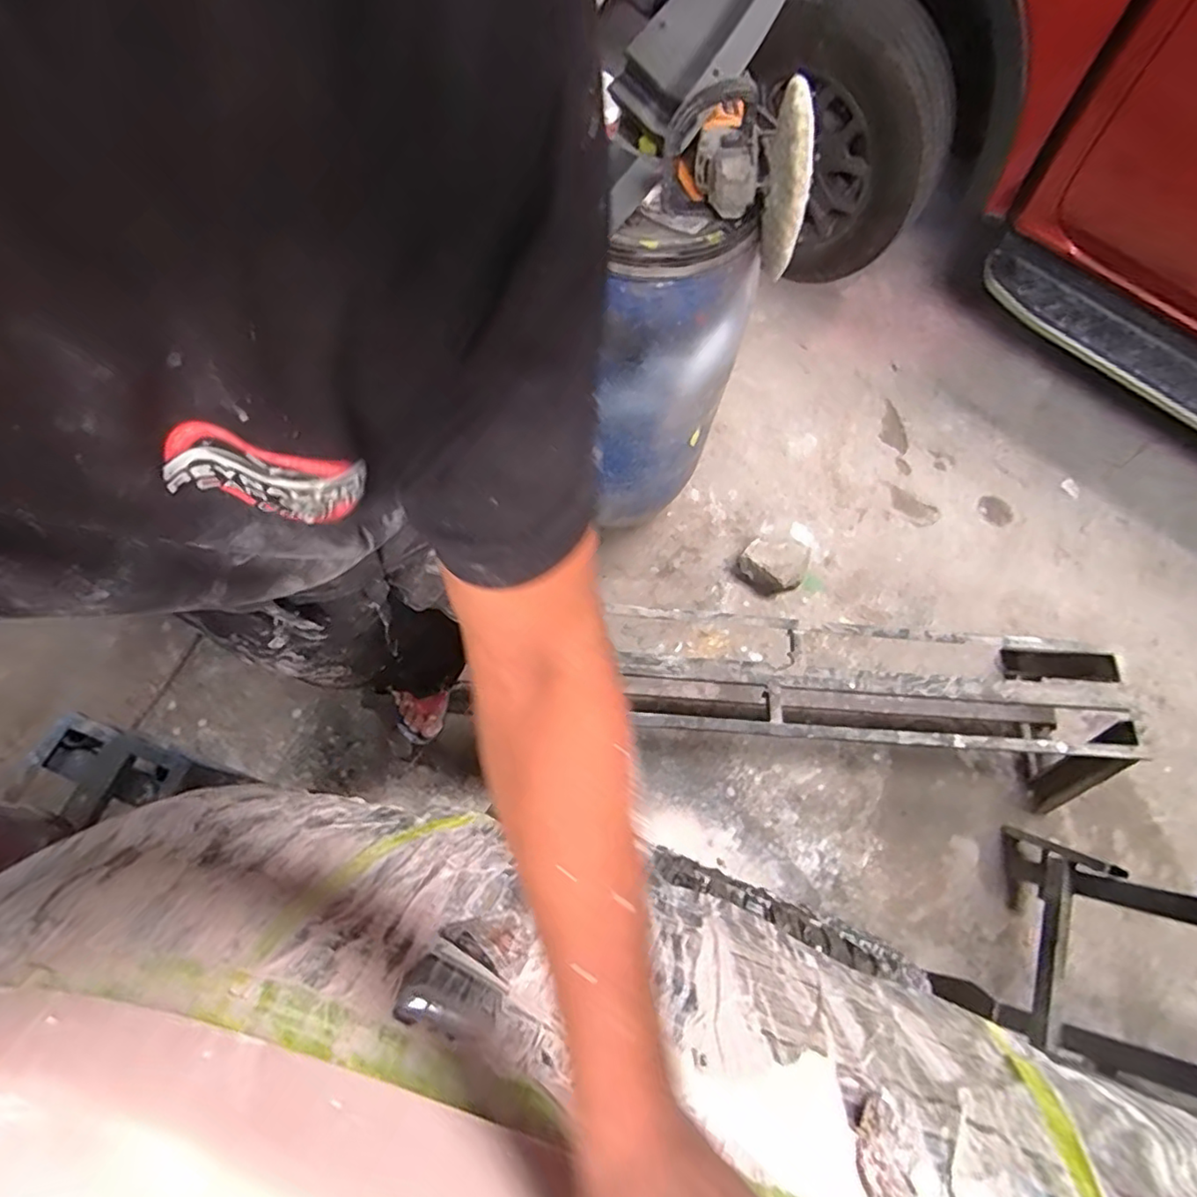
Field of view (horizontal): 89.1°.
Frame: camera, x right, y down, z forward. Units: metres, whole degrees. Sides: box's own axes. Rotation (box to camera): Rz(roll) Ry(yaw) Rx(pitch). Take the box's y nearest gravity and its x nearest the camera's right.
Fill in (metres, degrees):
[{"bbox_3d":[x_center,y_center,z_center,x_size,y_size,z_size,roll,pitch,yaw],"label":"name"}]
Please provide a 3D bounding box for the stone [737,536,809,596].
[{"bbox_3d":[0.522,-0.114,1.771,0.183,0.088,0.206,40,75,12],"label":"stone"}]

